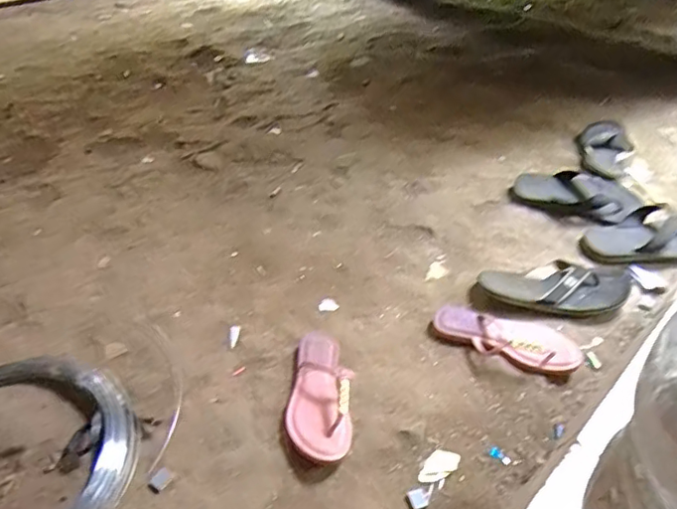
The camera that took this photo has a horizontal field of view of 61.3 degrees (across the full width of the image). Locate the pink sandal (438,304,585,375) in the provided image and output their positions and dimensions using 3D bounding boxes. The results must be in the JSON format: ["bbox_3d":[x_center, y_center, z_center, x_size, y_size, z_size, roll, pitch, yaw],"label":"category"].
[{"bbox_3d":[0.268,0.128,0.916,0.231,0.038,0.101,13,40,14],"label":"pink sandal"}]

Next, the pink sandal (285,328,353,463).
[{"bbox_3d":[-0.025,0.191,0.838,0.092,0.050,0.219,3,39,1],"label":"pink sandal"}]

